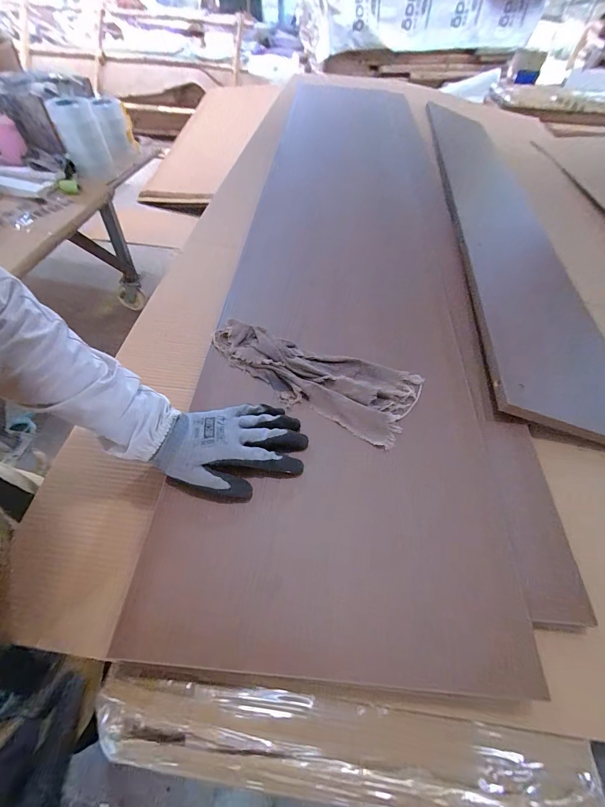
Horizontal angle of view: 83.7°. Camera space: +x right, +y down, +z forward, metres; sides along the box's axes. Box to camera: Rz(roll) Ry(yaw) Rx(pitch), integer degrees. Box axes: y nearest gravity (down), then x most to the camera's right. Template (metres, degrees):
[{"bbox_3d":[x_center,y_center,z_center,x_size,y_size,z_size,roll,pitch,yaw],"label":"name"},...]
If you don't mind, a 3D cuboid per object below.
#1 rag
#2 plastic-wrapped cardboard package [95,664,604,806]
[{"bbox_3d":[0.006,-0.035,0.474,0.299,0.017,0.121,18,56,9],"label":"rag"},{"bbox_3d":[0.035,0.308,0.300,0.431,0.035,0.072,7,55,2],"label":"plastic-wrapped cardboard package"}]

